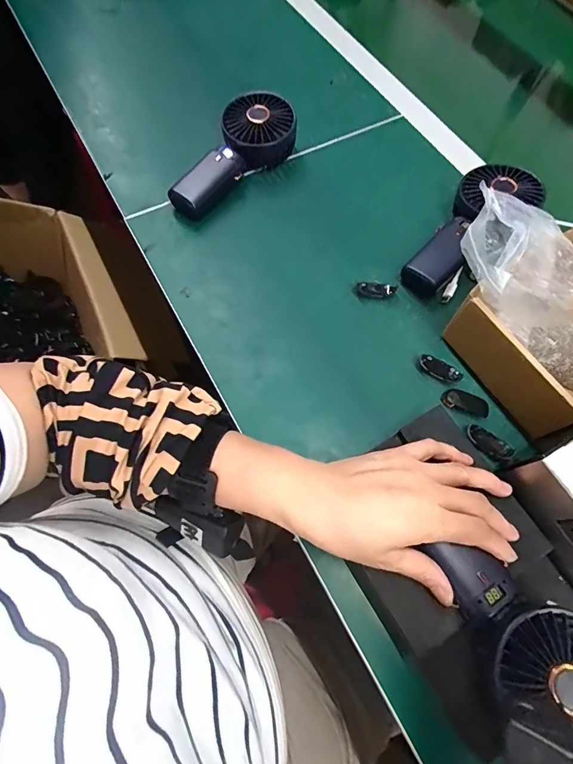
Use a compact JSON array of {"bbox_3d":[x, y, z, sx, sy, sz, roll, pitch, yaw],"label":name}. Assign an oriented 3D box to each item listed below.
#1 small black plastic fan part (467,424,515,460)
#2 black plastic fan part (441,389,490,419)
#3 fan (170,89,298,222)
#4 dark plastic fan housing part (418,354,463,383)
[{"bbox_3d":[0.185,0.055,0.353,0.043,0.006,0.022,31,70,10],"label":"small black plastic fan part"},{"bbox_3d":[0.170,0.019,0.369,0.045,0.004,0.020,16,68,4],"label":"black plastic fan part"},{"bbox_3d":[-0.067,-0.267,0.453,0.083,0.049,0.178,43,72,14],"label":"fan"},{"bbox_3d":[0.150,-0.012,0.382,0.043,0.010,0.021,35,71,11],"label":"dark plastic fan housing part"}]

